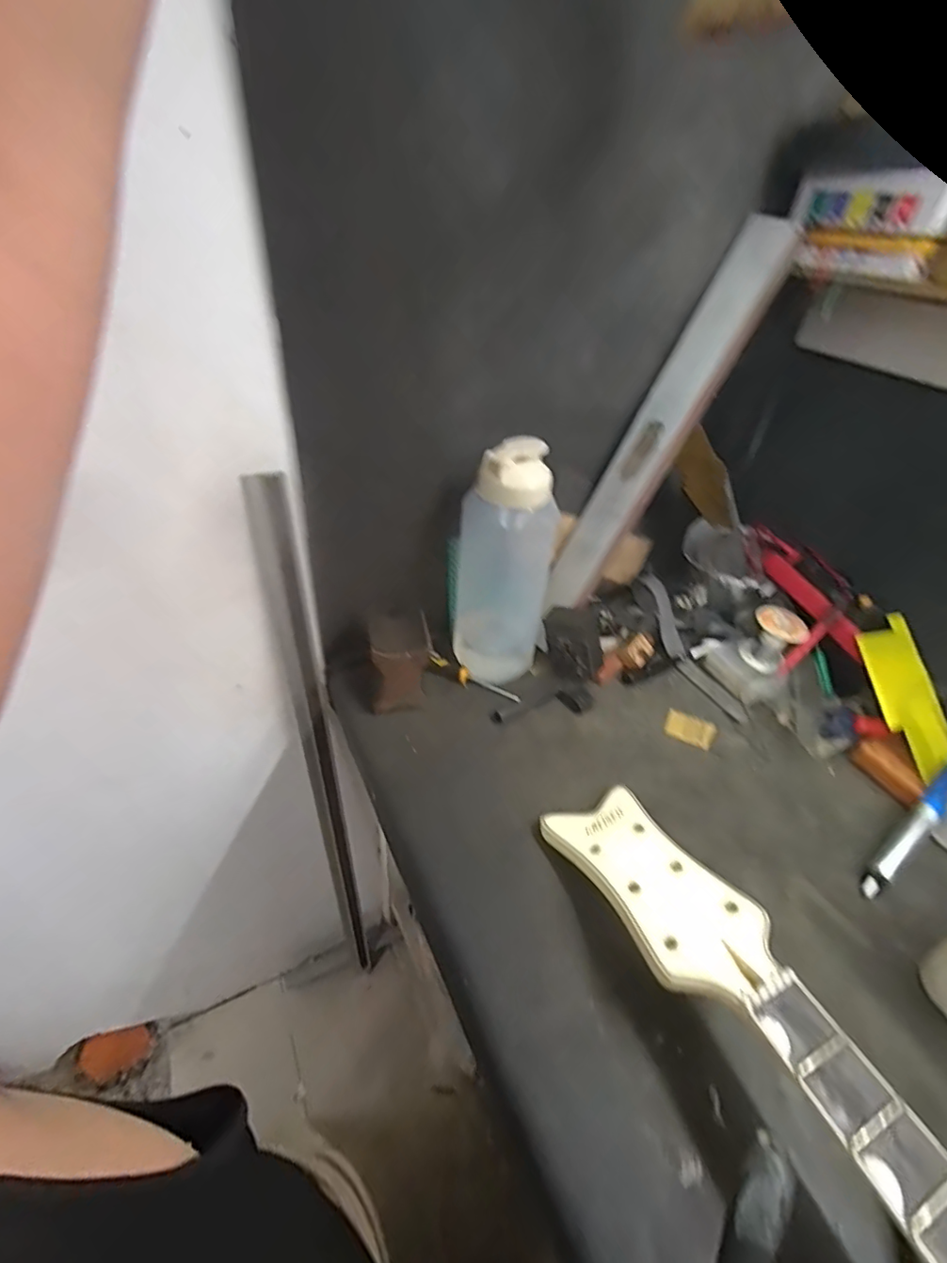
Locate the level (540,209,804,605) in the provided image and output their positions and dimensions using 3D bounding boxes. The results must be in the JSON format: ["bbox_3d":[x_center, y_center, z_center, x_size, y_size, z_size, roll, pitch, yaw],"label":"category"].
[{"bbox_3d":[0.196,-0.208,0.583,0.025,0.418,0.062,8,29,-44],"label":"level"}]

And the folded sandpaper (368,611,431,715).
[{"bbox_3d":[-0.078,0.033,0.572,0.060,0.086,0.058,-5,40,-11],"label":"folded sandpaper"}]

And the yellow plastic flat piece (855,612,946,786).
[{"bbox_3d":[0.446,0.065,0.555,0.061,0.011,0.159,-14,71,3],"label":"yellow plastic flat piece"}]

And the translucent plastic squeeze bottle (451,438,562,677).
[{"bbox_3d":[0.031,-0.063,0.573,0.083,0.260,0.070,-11,42,-17],"label":"translucent plastic squeeze bottle"}]

